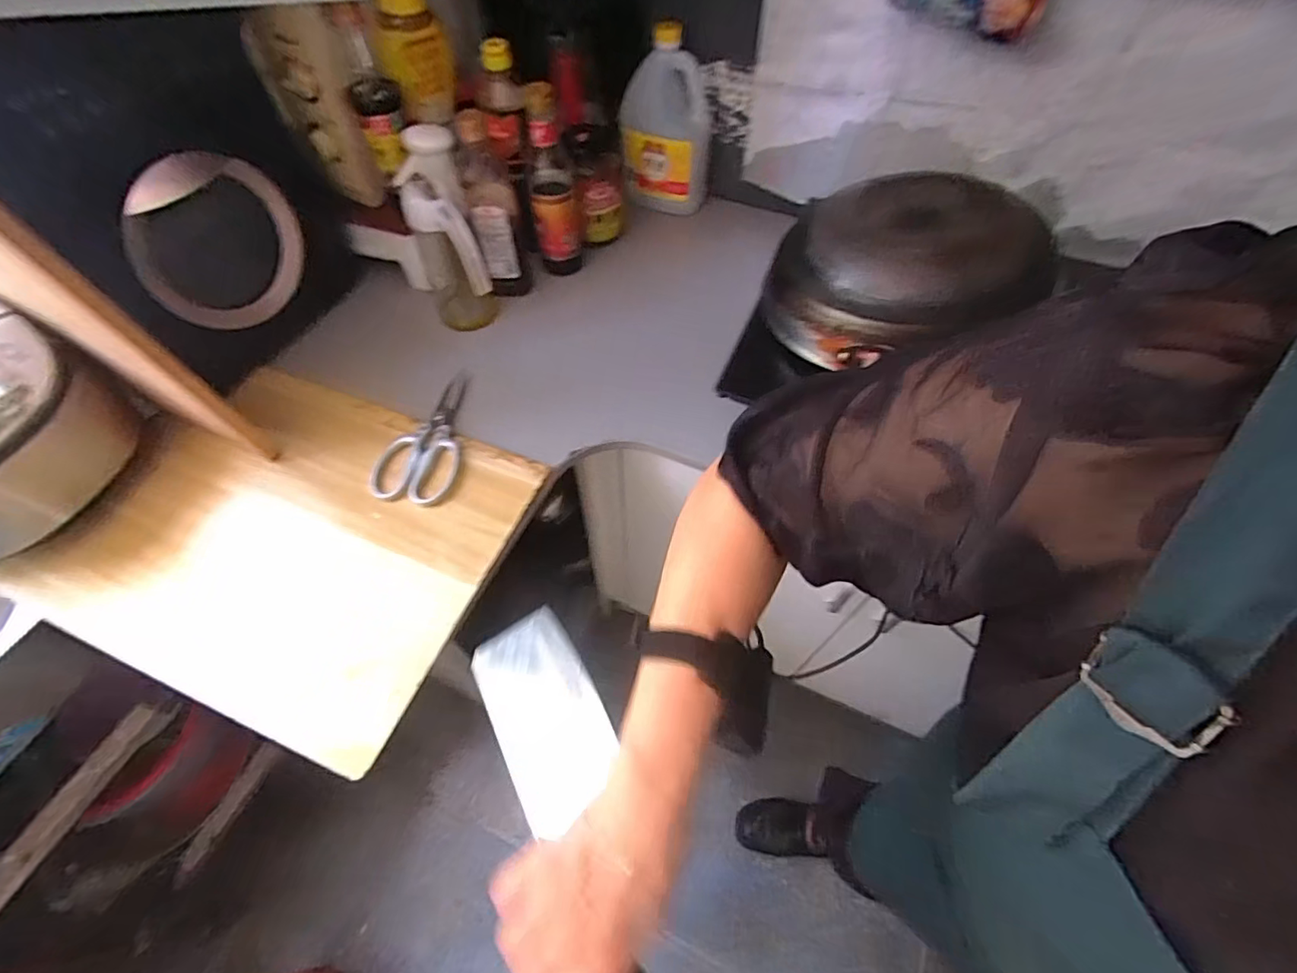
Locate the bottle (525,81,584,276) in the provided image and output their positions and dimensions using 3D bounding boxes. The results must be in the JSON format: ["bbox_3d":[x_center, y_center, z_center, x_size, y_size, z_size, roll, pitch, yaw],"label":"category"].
[{"bbox_3d":[-0.137,-0.426,0.782,0.067,0.243,0.058,-5,58,-4],"label":"bottle"}]

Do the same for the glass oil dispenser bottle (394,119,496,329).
[{"bbox_3d":[-0.274,-0.330,0.750,0.084,0.222,0.153,-15,59,-10],"label":"glass oil dispenser bottle"}]

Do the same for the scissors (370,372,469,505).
[{"bbox_3d":[-0.273,-0.075,0.700,0.097,0.018,0.215,10,58,5],"label":"scissors"}]

